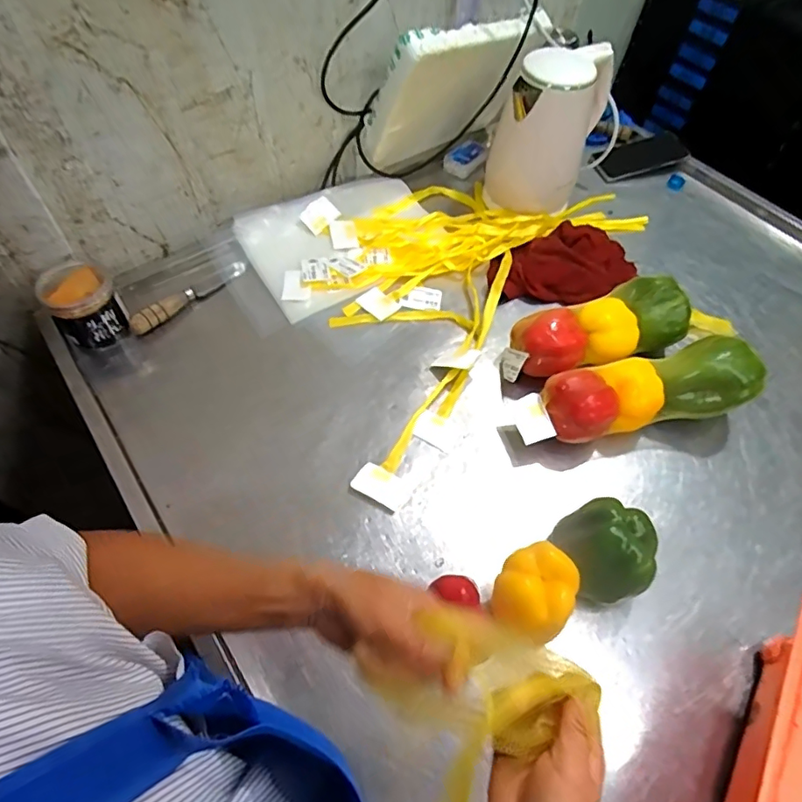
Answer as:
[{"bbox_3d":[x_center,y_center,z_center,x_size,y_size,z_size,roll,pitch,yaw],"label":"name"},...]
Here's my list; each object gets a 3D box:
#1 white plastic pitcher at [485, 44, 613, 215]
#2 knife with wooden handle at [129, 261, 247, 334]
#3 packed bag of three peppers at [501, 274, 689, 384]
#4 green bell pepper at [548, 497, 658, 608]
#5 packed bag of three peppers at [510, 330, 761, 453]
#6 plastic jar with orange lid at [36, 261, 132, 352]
[{"bbox_3d":[0.226,-0.421,0.832,0.145,0.212,0.157,19,59,10],"label":"white plastic pitcher"},{"bbox_3d":[-0.301,-0.155,0.761,0.025,0.034,0.184,37,64,20],"label":"knife with wooden handle"},{"bbox_3d":[0.252,-0.086,0.700,0.240,0.090,0.102,-20,60,-13],"label":"packed bag of three peppers"},{"bbox_3d":[0.207,0.155,0.547,0.092,0.091,0.091,1,57,-1],"label":"green bell pepper"},{"bbox_3d":[0.284,-0.008,0.653,0.287,0.095,0.093,-9,59,-7],"label":"packed bag of three peppers"},{"bbox_3d":[-0.415,-0.120,0.705,0.082,0.110,0.082,1,58,-1],"label":"plastic jar with orange lid"}]

